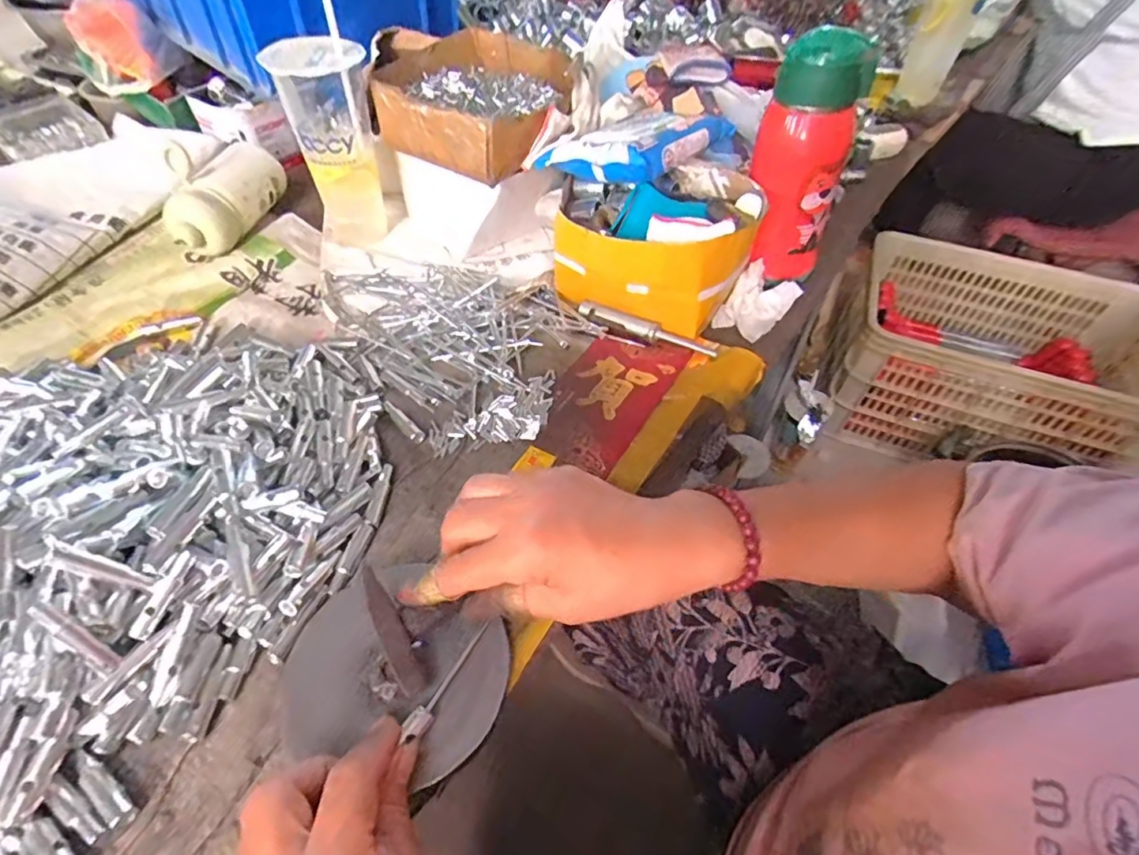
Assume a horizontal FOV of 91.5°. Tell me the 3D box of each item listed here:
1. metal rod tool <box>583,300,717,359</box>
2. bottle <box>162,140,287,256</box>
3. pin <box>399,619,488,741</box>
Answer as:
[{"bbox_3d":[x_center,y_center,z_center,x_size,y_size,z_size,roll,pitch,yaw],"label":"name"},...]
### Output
[{"bbox_3d":[0.068,-0.090,0.508,0.134,0.011,0.017,24,54,17],"label":"metal rod tool"},{"bbox_3d":[-0.372,-0.256,0.599,0.061,0.089,0.153,8,51,5],"label":"bottle"},{"bbox_3d":[-0.067,0.140,0.312,0.012,0.010,0.071,24,49,17],"label":"pin"}]

